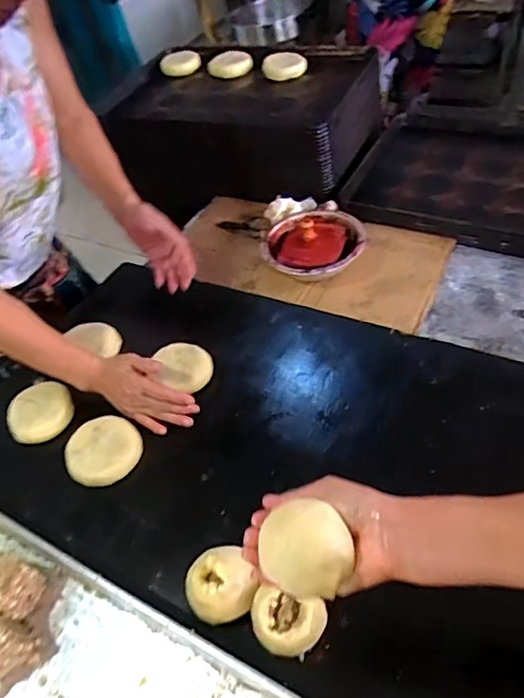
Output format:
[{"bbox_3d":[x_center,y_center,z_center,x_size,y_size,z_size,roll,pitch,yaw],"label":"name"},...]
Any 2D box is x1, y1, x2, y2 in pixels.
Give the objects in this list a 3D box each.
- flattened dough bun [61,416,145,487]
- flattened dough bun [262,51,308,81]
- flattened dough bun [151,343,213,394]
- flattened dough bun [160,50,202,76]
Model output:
[{"bbox_3d":[-0.225,0.142,0.733,0.104,0.024,0.095,-6,49,7],"label":"flattened dough bun"},{"bbox_3d":[0.051,-0.662,1.194,0.103,0.045,0.099,-9,48,5],"label":"flattened dough bun"},{"bbox_3d":[-0.120,0.025,0.811,0.092,0.027,0.080,24,58,29],"label":"flattened dough bun"},{"bbox_3d":[-0.211,-0.747,1.352,0.105,0.047,0.090,-10,48,4],"label":"flattened dough bun"}]

